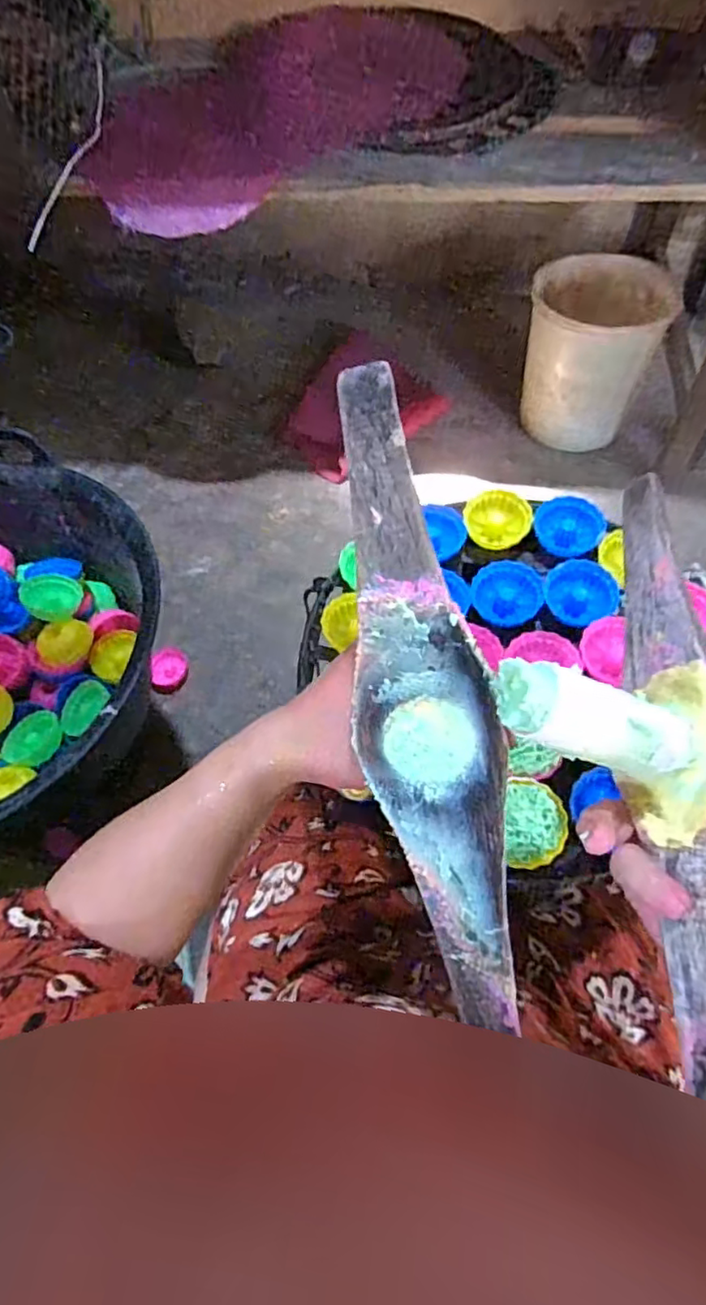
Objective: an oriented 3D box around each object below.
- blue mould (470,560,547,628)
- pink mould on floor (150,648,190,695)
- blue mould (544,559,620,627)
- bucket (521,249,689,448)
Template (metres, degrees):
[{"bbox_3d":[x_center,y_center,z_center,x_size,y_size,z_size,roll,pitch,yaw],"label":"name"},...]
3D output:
[{"bbox_3d":[0.137,-0.052,0.560,0.062,0.026,0.056,8,62,7],"label":"blue mould"},{"bbox_3d":[-0.282,0.029,0.970,0.054,0.034,0.062,-2,61,1],"label":"pink mould on floor"},{"bbox_3d":[0.202,-0.052,0.556,0.061,0.023,0.056,-1,61,2],"label":"blue mould"},{"bbox_3d":[0.418,-0.532,1.123,0.216,0.242,0.209,-1,61,2],"label":"bucket"}]

